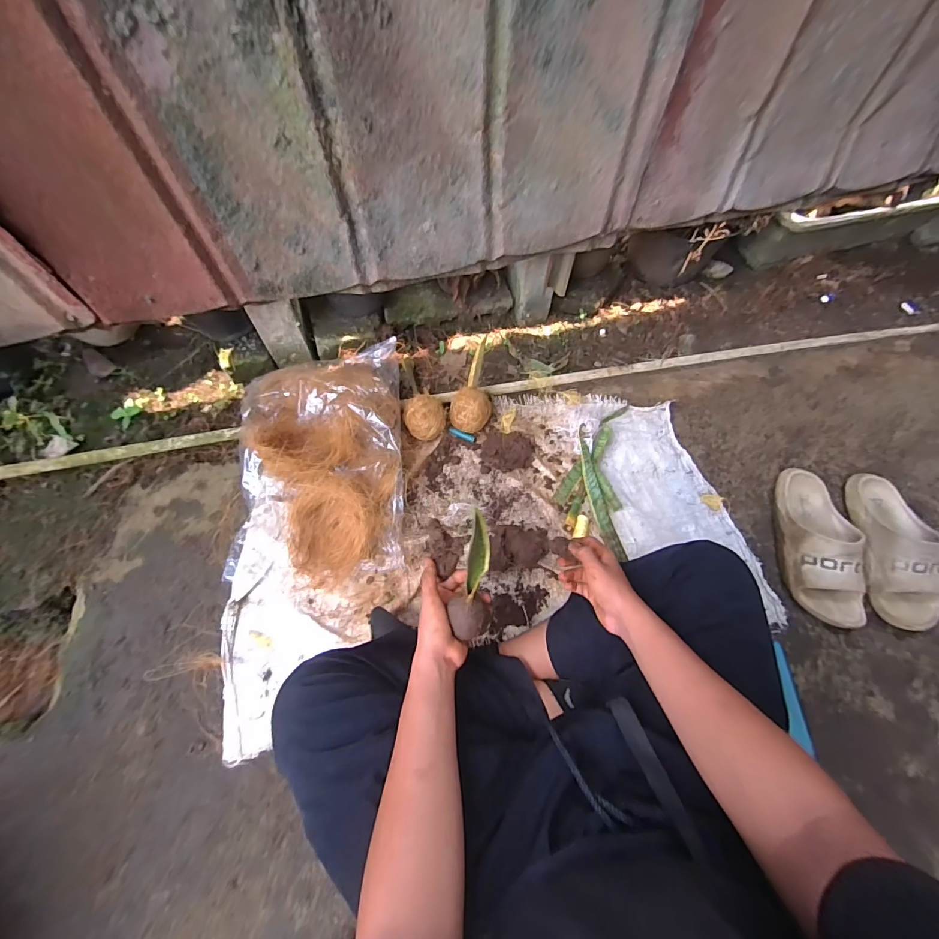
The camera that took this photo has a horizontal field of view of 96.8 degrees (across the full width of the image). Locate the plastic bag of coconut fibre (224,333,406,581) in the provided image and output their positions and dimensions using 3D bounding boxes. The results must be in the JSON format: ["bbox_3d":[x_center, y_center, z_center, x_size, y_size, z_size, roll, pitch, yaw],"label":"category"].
[{"bbox_3d":[-0.279,-0.043,0.765,0.303,0.121,0.478,-7,67,-4],"label":"plastic bag of coconut fibre"}]

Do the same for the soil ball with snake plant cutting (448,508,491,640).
[{"bbox_3d":[0.005,0.123,0.475,0.044,0.175,0.042,3,31,-2],"label":"soil ball with snake plant cutting"}]

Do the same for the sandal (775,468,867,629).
[{"bbox_3d":[0.631,0.130,0.753,0.121,0.086,0.285,3,67,0],"label":"sandal"}]

